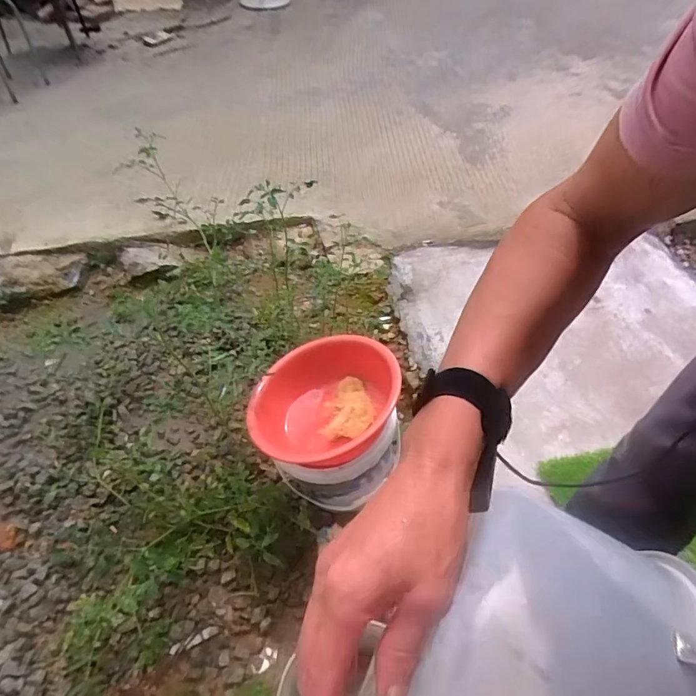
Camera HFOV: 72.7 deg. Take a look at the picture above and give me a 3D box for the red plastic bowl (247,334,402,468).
[{"bbox_3d":[-0.051,0.123,1.023,0.330,0.126,0.255,-33,56,-23],"label":"red plastic bowl"}]

